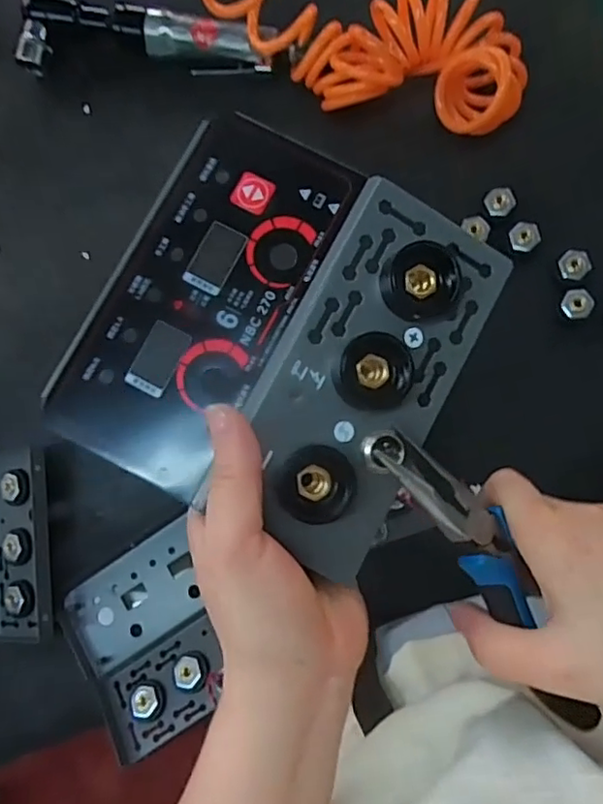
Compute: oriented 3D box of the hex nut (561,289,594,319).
[{"bbox_3d":[0.217,-0.078,0.480,0.021,0.007,0.022,14,85,8],"label":"hex nut"}]

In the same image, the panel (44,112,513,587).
[{"bbox_3d":[-0.008,-0.028,0.255,0.144,0.026,0.149,28,89,7],"label":"panel"}]

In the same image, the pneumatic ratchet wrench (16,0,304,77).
[{"bbox_3d":[-0.136,-0.334,0.561,0.258,0.041,0.065,6,84,7],"label":"pneumatic ratchet wrench"}]

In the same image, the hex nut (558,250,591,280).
[{"bbox_3d":[0.217,-0.109,0.485,0.021,0.008,0.023,-14,82,5],"label":"hex nut"}]

